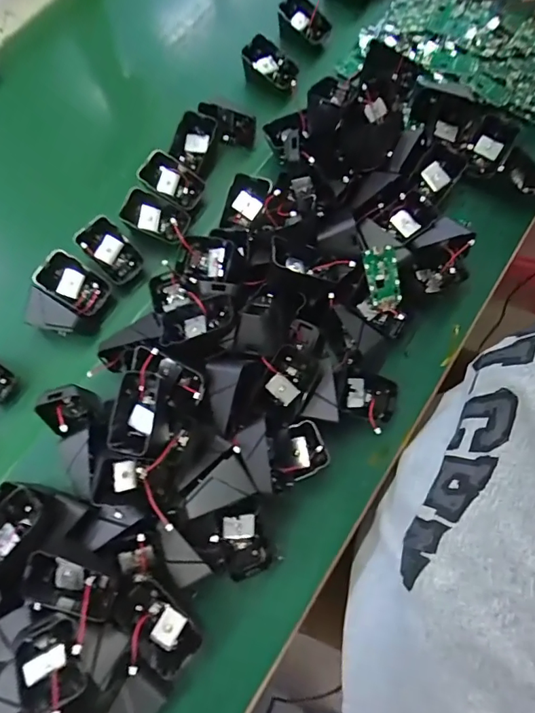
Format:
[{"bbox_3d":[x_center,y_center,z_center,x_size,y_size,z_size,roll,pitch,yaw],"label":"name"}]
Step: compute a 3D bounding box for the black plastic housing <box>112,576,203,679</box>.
[{"bbox_3d":[-0.091,0.217,0.386,0.074,0.026,0.045,40,75,14],"label":"black plastic housing"}]

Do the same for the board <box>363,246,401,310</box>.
[{"bbox_3d":[0.115,-0.079,0.473,0.029,0.007,0.058,-13,102,-4],"label":"board"}]

